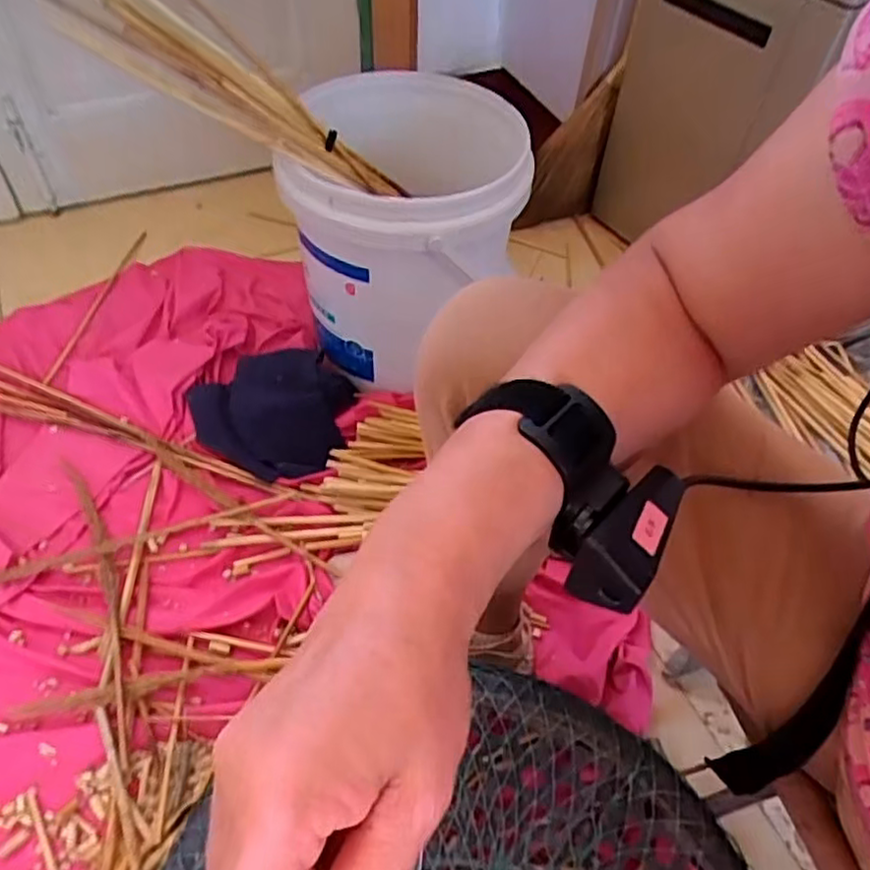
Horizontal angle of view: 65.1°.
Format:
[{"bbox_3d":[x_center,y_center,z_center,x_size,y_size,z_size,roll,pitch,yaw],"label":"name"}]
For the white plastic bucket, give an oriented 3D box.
[{"bbox_3d":[-0.033,-0.250,0.862,0.265,0.298,0.280,1,50,-2],"label":"white plastic bucket"}]

